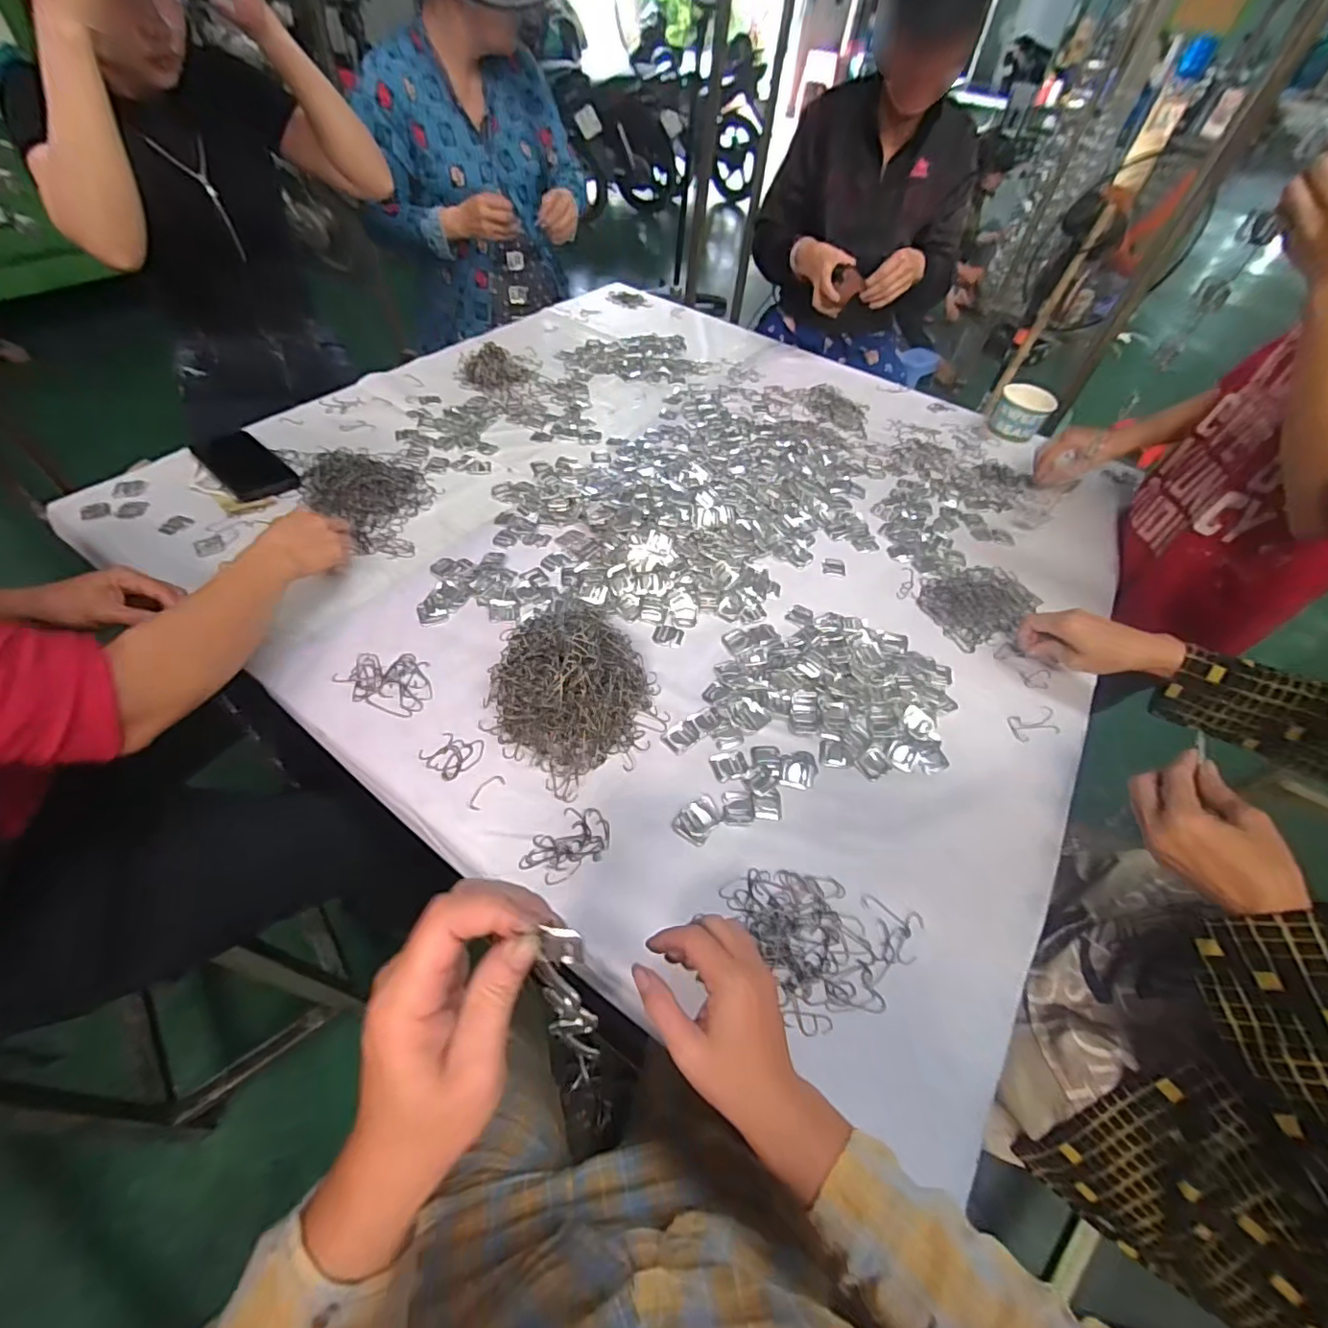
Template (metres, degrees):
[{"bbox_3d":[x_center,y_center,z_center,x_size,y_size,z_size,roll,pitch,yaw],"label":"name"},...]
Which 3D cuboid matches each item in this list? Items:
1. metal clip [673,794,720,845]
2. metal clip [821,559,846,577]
[{"bbox_3d":[0.034,0.148,0.550,0.034,0.006,0.049,32,55,18],"label":"metal clip"},{"bbox_3d":[0.243,-0.140,0.818,0.034,0.004,0.034,9,51,1],"label":"metal clip"}]

